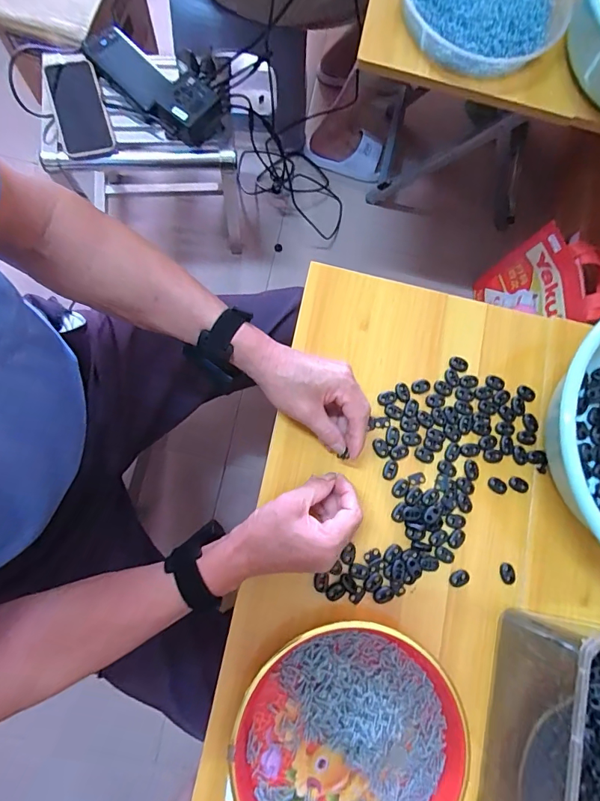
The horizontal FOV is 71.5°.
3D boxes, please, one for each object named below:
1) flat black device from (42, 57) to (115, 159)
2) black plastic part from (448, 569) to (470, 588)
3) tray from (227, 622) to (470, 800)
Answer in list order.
[{"bbox_3d":[-0.345,-0.460,0.653,0.074,0.016,0.154,-17,94,-27],"label":"flat black device"},{"bbox_3d":[0.172,0.192,0.449,0.022,0.004,0.016,-30,85,-9],"label":"black plastic part"},{"bbox_3d":[0.050,0.336,0.409,0.222,0.031,0.215,1,81,-5],"label":"tray"}]

